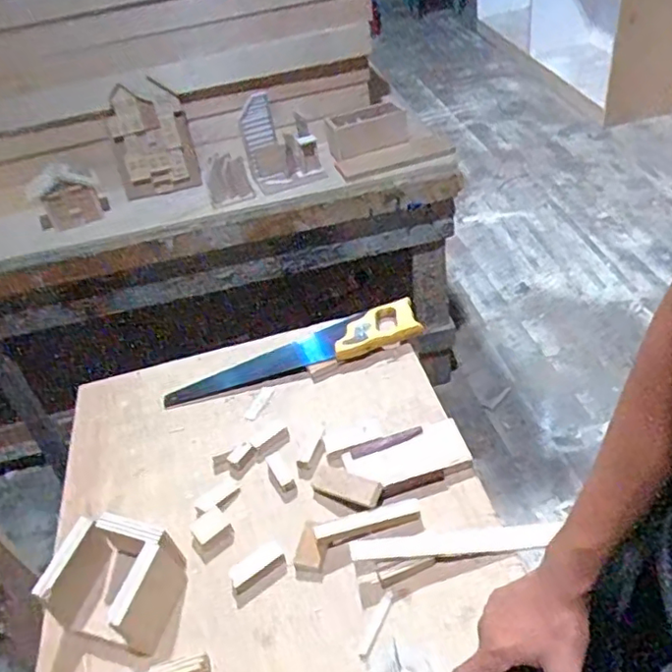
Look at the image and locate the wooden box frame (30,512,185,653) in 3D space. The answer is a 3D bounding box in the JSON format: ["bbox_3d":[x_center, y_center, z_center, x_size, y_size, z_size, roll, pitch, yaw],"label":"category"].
[{"bbox_3d":[-0.242,0.260,0.645,0.124,0.076,0.106,7,44,20],"label":"wooden box frame"}]

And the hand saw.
[{"bbox_3d":[-0.065,0.020,0.929,0.399,0.034,0.086,-16,41,-4],"label":"hand saw"}]

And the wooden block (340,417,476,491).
[{"bbox_3d":[0.090,0.154,0.745,0.150,0.020,0.064,-20,42,-10],"label":"wooden block"}]

